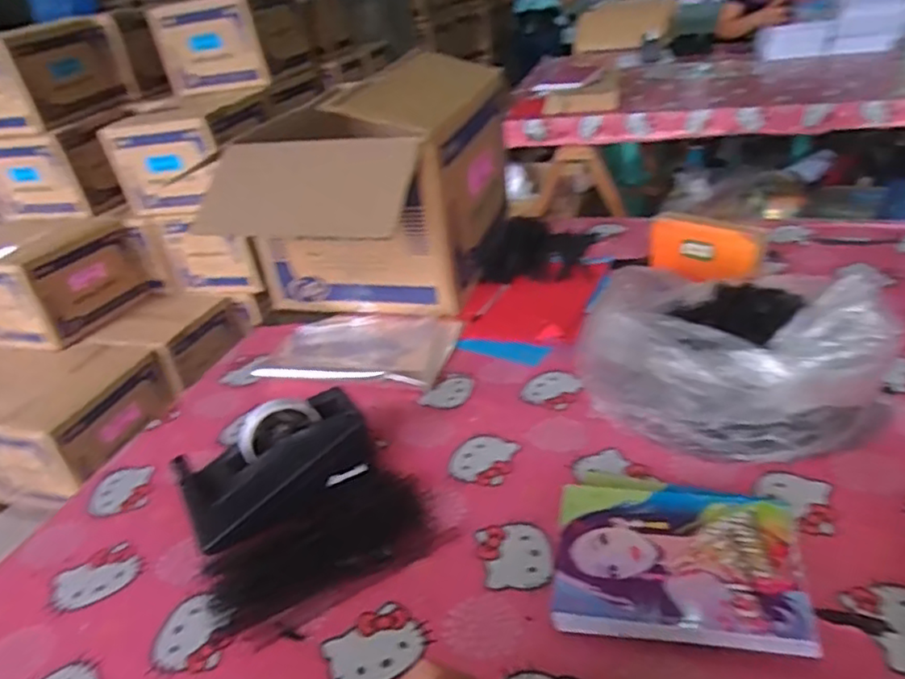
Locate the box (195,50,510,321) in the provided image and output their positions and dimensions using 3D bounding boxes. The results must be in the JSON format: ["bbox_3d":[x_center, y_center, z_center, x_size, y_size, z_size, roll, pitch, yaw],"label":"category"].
[{"bbox_3d":[-0.105,-0.288,1.133,0.345,0.294,0.464,1,33,13],"label":"box"}]

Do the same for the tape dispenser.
[{"bbox_3d":[-0.183,0.133,0.683,0.193,0.091,0.088,-23,35,-23],"label":"tape dispenser"}]

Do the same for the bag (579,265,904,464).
[{"bbox_3d":[0.293,0.024,0.708,0.191,0.154,0.276,-30,38,-32],"label":"bag"}]

